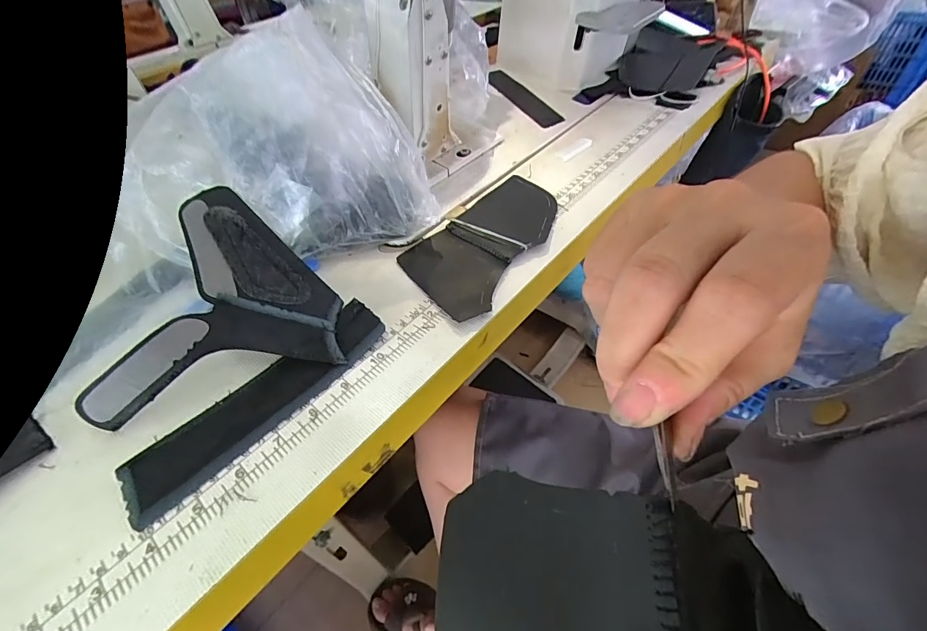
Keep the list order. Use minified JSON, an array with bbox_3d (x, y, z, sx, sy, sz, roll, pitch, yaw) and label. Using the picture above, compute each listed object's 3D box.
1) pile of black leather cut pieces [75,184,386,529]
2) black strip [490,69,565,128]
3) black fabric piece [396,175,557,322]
[{"bbox_3d":[-0.173,0.009,0.277,0.165,0.020,0.169,44,62,5],"label":"pile of black leather cut pieces"},{"bbox_3d":[0.077,-0.287,0.544,0.037,0.008,0.144,-27,61,-11],"label":"black strip"},{"bbox_3d":[0.022,-0.072,0.363,0.096,0.011,0.176,29,56,28],"label":"black fabric piece"}]

